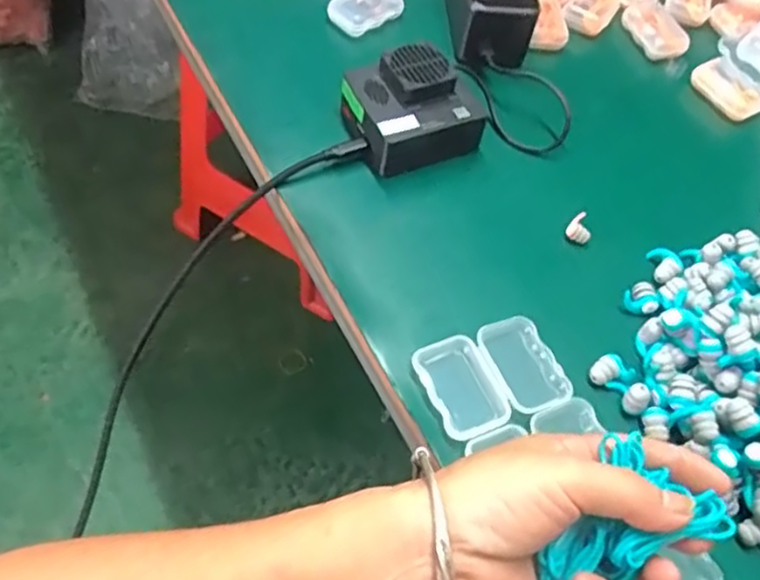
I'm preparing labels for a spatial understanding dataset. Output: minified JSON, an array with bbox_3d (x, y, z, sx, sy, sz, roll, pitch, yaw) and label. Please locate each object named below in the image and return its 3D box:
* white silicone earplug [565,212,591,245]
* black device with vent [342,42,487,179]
[{"bbox_3d":[0.129,-0.039,0.446,0.015,0.009,0.019,34,59,14],"label":"white silicone earplug"},{"bbox_3d":[0.023,-0.121,0.463,0.081,0.049,0.071,-21,62,-19],"label":"black device with vent"}]

